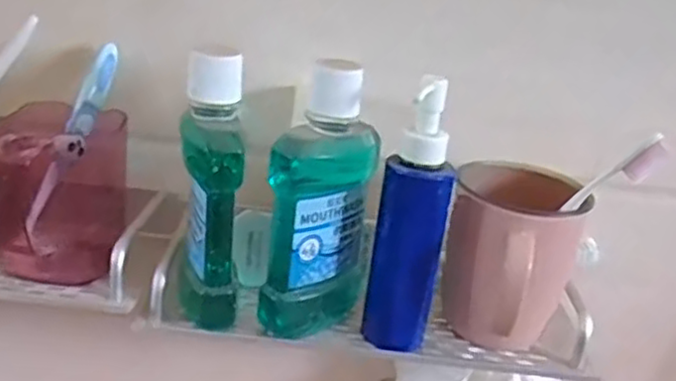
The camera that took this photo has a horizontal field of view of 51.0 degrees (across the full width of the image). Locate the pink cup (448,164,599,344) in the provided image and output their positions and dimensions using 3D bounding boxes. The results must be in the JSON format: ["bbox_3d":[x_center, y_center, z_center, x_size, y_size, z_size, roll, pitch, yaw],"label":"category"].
[{"bbox_3d":[0.107,0.045,0.448,0.077,0.112,0.081,5,18,-2],"label":"pink cup"}]

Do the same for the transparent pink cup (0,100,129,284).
[{"bbox_3d":[-0.179,0.003,0.462,0.078,0.097,0.094,-1,20,-19],"label":"transparent pink cup"}]

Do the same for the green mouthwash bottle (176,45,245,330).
[{"bbox_3d":[-0.077,-0.004,0.440,0.035,0.163,0.087,3,19,-8],"label":"green mouthwash bottle"}]

